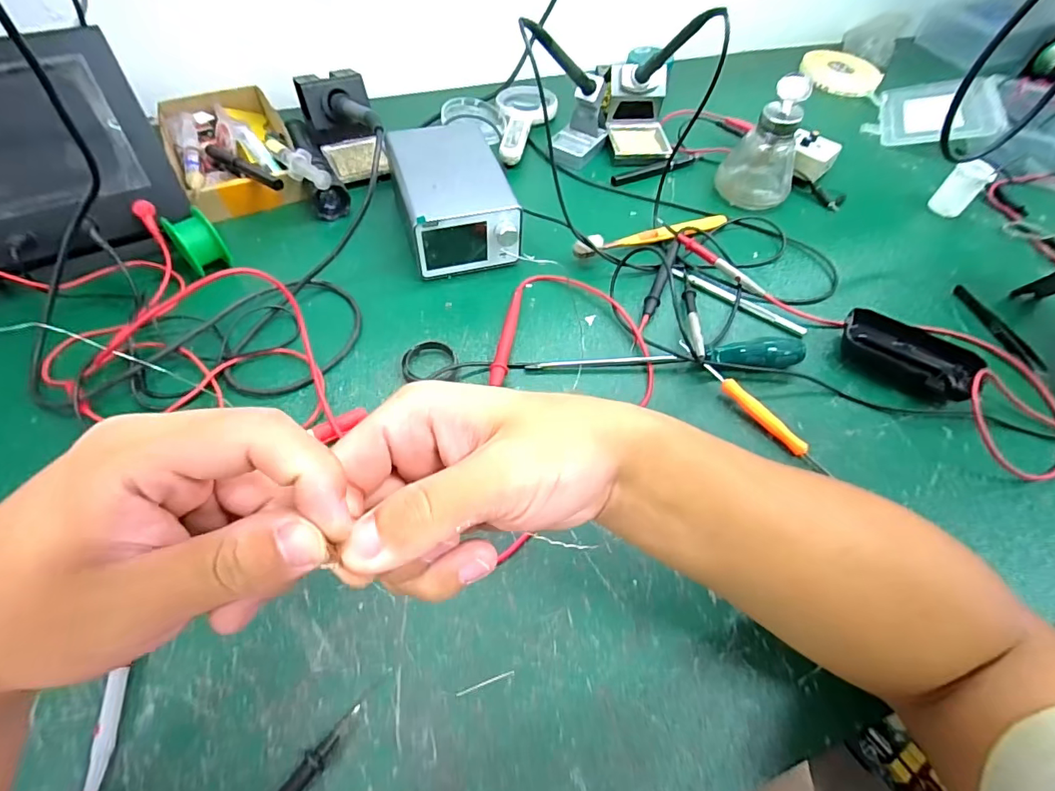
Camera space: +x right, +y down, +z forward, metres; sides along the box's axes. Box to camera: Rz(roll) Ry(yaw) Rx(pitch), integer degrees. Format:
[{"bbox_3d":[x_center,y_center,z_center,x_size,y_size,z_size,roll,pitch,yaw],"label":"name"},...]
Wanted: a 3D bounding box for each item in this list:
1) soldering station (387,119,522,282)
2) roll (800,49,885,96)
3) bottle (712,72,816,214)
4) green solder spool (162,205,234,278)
[{"bbox_3d":[-0.075,-0.192,0.492,0.099,0.065,0.155,-13,58,-13],"label":"soldering station"},{"bbox_3d":[0.478,-0.494,0.763,0.116,0.017,0.116,2,56,-3],"label":"roll"},{"bbox_3d":[0.264,-0.271,0.544,0.065,0.105,0.067,-16,59,-14],"label":"bottle"},{"bbox_3d":[-0.289,-0.134,0.442,0.036,0.043,0.038,-36,66,-25],"label":"green solder spool"}]

